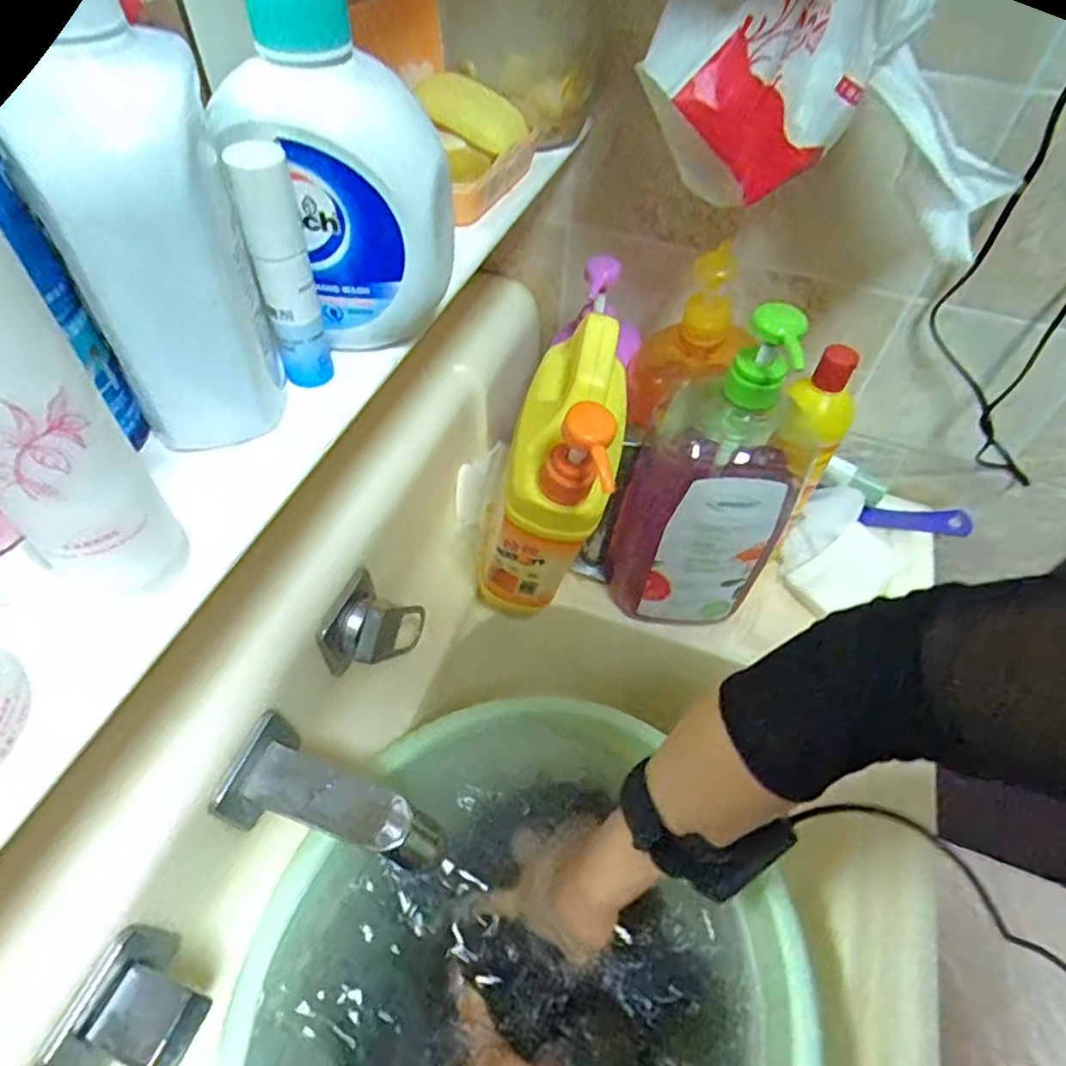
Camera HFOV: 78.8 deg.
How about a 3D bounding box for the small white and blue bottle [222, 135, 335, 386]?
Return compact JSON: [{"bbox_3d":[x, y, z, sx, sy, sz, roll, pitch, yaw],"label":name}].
[{"bbox_3d":[-0.100,-0.104,0.264,0.021,0.094,0.018,-16,55,-15],"label":"small white and blue bottle"}]

